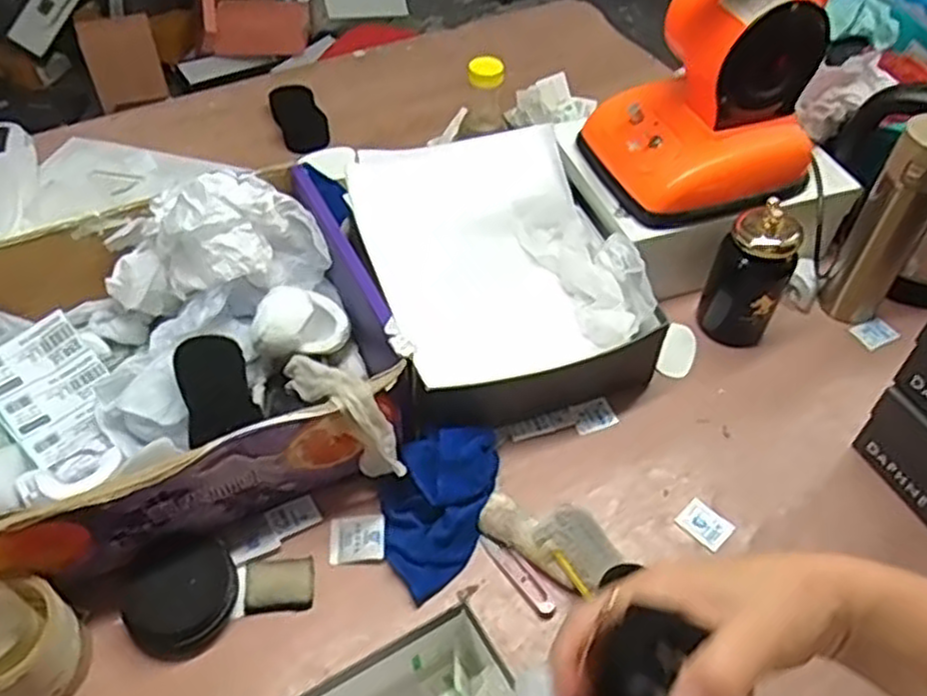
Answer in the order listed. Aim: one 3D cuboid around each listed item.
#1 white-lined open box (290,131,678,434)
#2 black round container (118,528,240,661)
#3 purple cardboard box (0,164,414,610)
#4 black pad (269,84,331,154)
[{"bbox_3d":[0.031,-0.088,0.847,0.254,0.128,0.321,-15,52,-13],"label":"white-lined open box"},{"bbox_3d":[-0.239,0.206,0.653,0.090,0.038,0.090,1,50,-1],"label":"black round container"},{"bbox_3d":[-0.288,0.012,0.728,0.399,0.176,0.347,-21,54,-18],"label":"purple cardboard box"},{"bbox_3d":[-0.237,-0.331,1.121,0.068,0.022,0.125,-28,75,-2],"label":"black pad"}]

